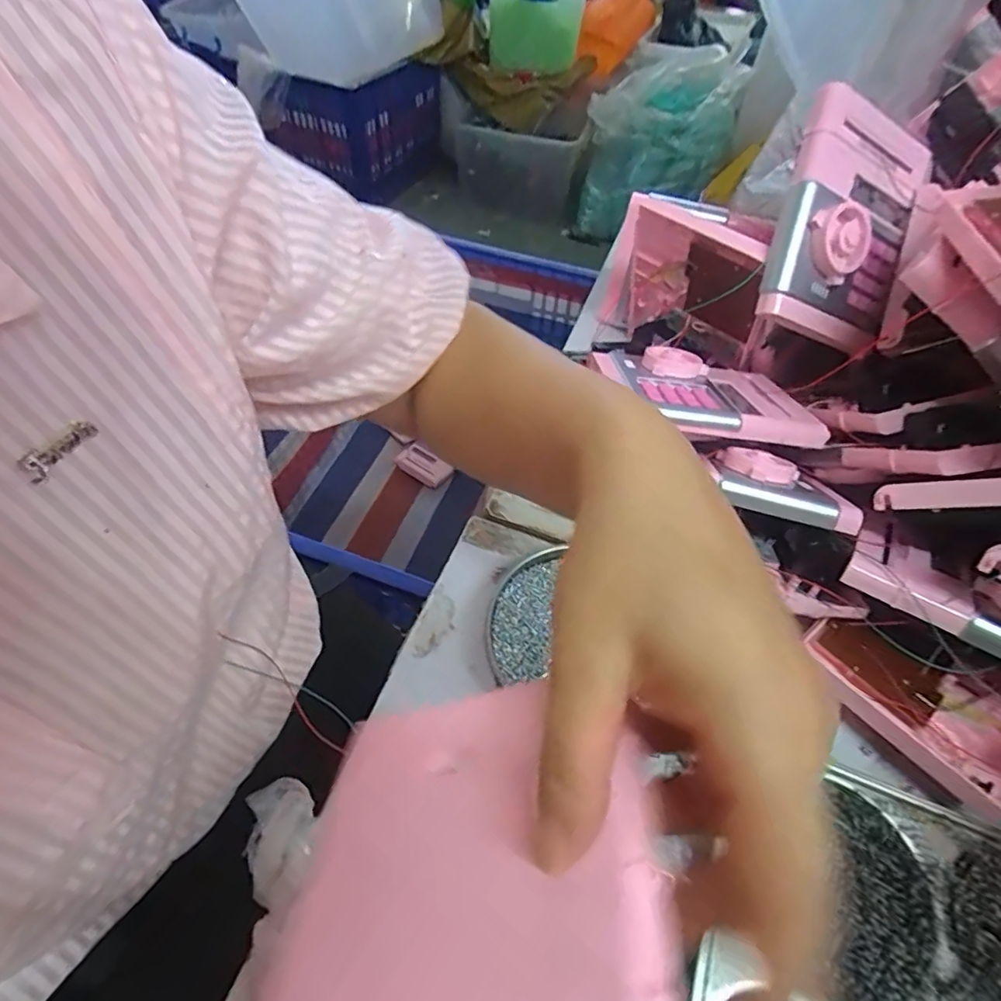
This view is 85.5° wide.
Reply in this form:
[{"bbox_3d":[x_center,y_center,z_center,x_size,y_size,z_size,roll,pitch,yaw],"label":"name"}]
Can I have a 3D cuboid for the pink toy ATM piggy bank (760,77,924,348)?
[{"bbox_3d":[0.268,-0.208,0.416,0.116,0.034,0.159,13,95,-23],"label":"pink toy ATM piggy bank"}]

